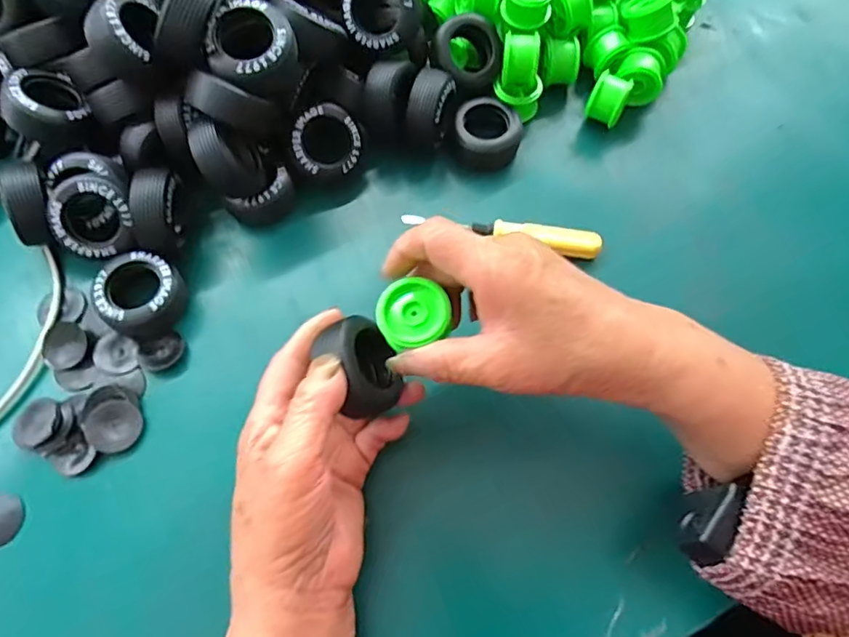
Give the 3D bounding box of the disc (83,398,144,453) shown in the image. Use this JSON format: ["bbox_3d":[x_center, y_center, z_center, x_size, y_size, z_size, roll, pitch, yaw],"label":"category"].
[{"bbox_3d":[-0.174,0.060,0.309,0.028,0.006,0.027,0,67,0],"label":"disc"}]

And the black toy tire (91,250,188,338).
[{"bbox_3d":[-0.169,-0.015,0.332,0.046,0.025,0.047,0,67,0],"label":"black toy tire"}]

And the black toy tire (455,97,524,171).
[{"bbox_3d":[0.044,-0.127,0.386,0.044,0.032,0.035,-6,67,-2],"label":"black toy tire"}]

